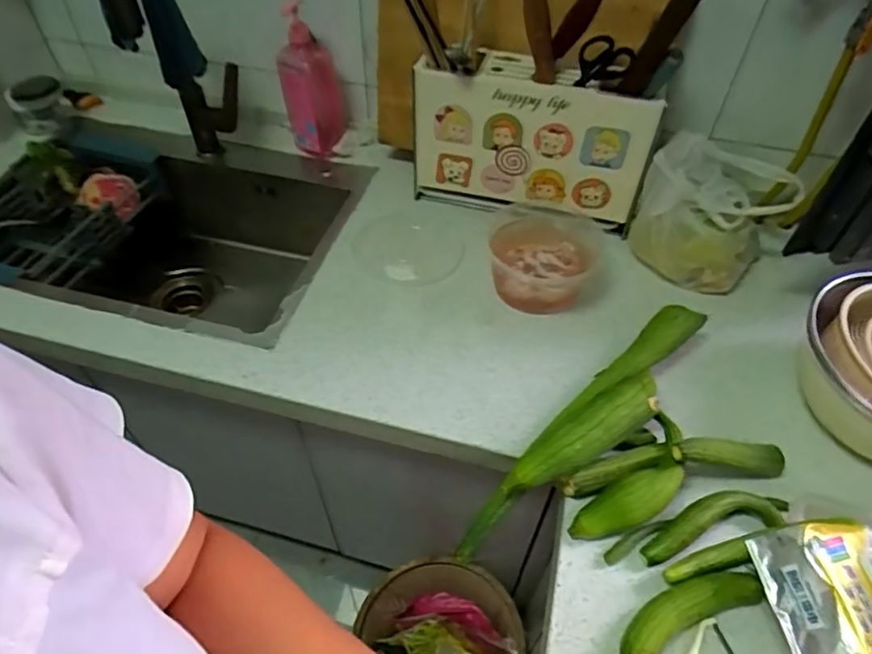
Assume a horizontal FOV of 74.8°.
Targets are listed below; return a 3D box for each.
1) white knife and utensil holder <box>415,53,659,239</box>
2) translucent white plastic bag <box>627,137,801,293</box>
[{"bbox_3d":[0.135,-0.267,0.885,0.356,0.233,0.082,20,52,16],"label":"white knife and utensil holder"},{"bbox_3d":[0.405,-0.173,0.841,0.191,0.175,0.157,27,54,21],"label":"translucent white plastic bag"}]

